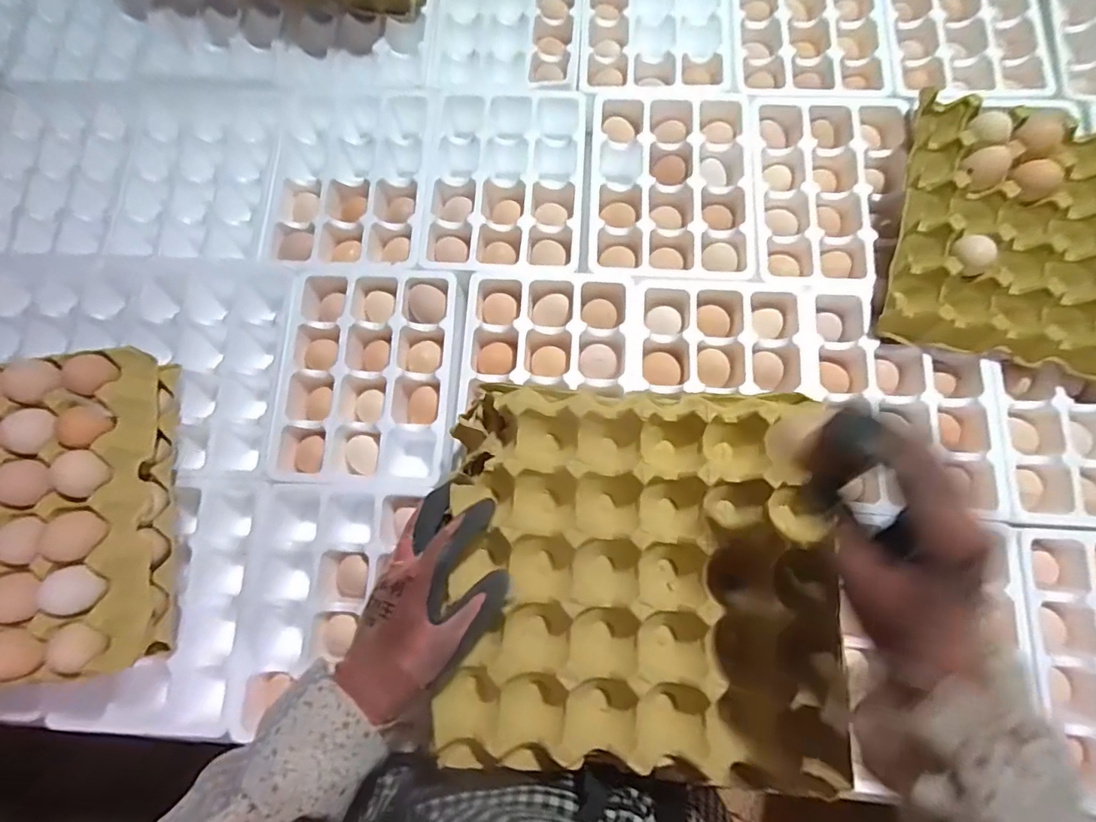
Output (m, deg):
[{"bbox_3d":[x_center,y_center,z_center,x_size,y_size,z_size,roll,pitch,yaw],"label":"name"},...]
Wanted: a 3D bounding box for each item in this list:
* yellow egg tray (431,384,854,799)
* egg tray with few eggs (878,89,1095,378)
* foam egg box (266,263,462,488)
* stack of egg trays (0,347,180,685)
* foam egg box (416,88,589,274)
[{"bbox_3d":[0.069,0.121,0.404,0.289,0.061,0.285,2,76,1],"label":"yellow egg tray"},{"bbox_3d":[0.533,-0.179,0.556,0.319,0.053,0.285,14,77,4],"label":"egg tray with few eggs"},{"bbox_3d":[-0.196,-0.038,0.589,0.189,0.054,0.242,1,77,3],"label":"foam egg box"},{"bbox_3d":[-0.491,0.101,0.488,0.254,0.096,0.279,-8,76,1],"label":"stack of egg trays"},{"bbox_3d":[-0.053,-0.274,0.642,0.190,0.053,0.256,4,76,2],"label":"foam egg box"}]

